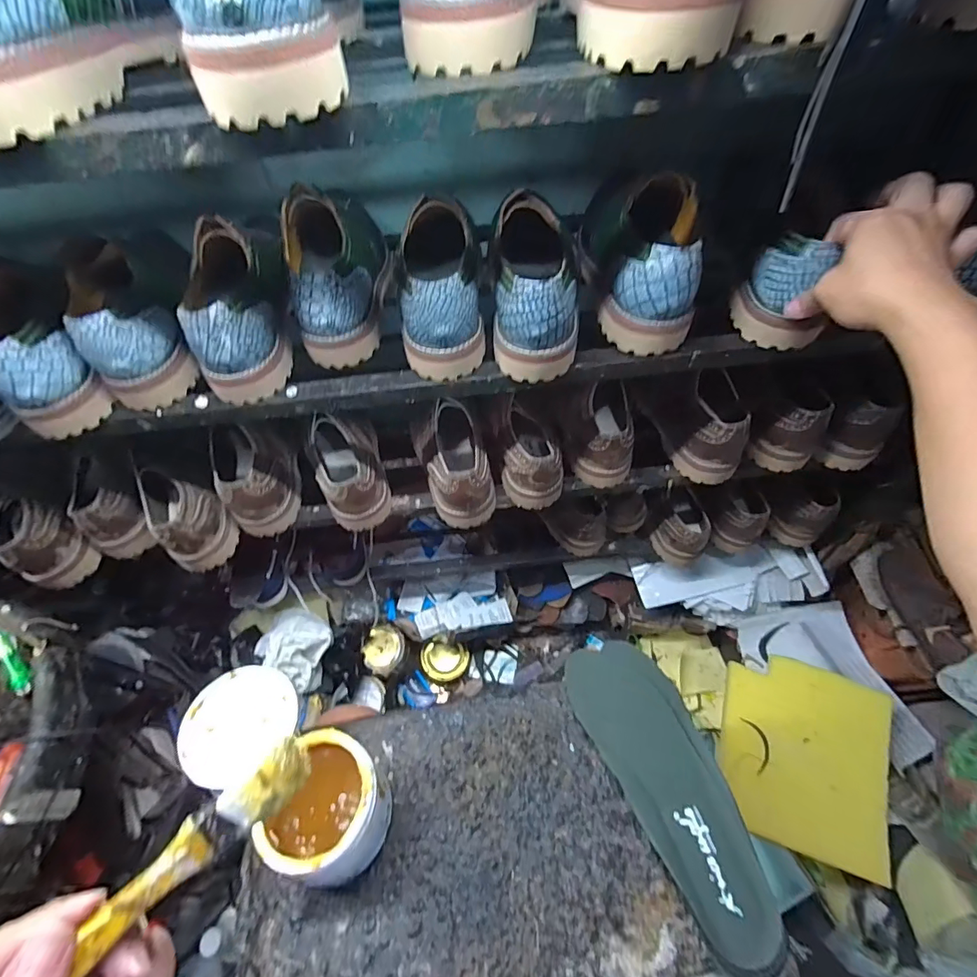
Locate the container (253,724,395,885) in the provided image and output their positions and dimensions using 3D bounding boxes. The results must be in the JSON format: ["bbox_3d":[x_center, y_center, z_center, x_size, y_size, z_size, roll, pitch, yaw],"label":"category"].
[{"bbox_3d":[-0.145,0.294,0.425,0.097,0.075,0.103,-2,56,3],"label":"container"}]

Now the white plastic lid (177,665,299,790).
[{"bbox_3d":[-0.254,0.234,0.463,0.102,0.024,0.104,-2,56,3],"label":"white plastic lid"}]

